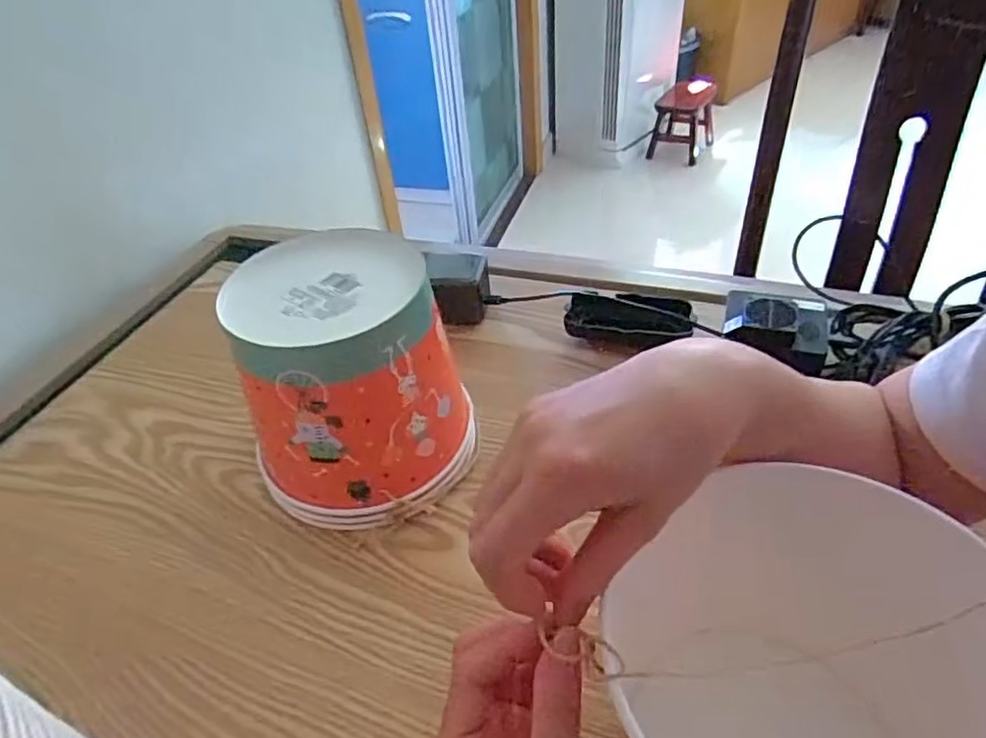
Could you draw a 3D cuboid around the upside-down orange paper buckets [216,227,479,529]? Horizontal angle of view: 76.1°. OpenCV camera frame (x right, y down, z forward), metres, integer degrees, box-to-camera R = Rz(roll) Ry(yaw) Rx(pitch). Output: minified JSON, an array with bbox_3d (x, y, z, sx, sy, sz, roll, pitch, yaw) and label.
[{"bbox_3d":[-0.095,0.006,0.447,0.141,0.155,0.146,-18,42,-13],"label":"upside-down orange paper buckets"}]

